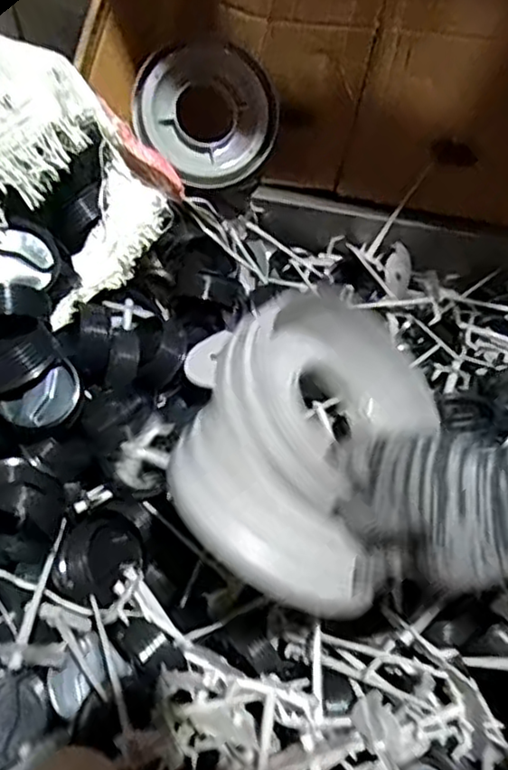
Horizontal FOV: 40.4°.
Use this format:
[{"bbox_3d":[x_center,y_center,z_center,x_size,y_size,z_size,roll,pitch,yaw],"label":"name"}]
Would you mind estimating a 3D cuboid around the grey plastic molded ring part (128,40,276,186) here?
[{"bbox_3d":[-0.056,-0.313,0.793,0.164,0.056,0.164,-3,95,-12],"label":"grey plastic molded ring part"}]

